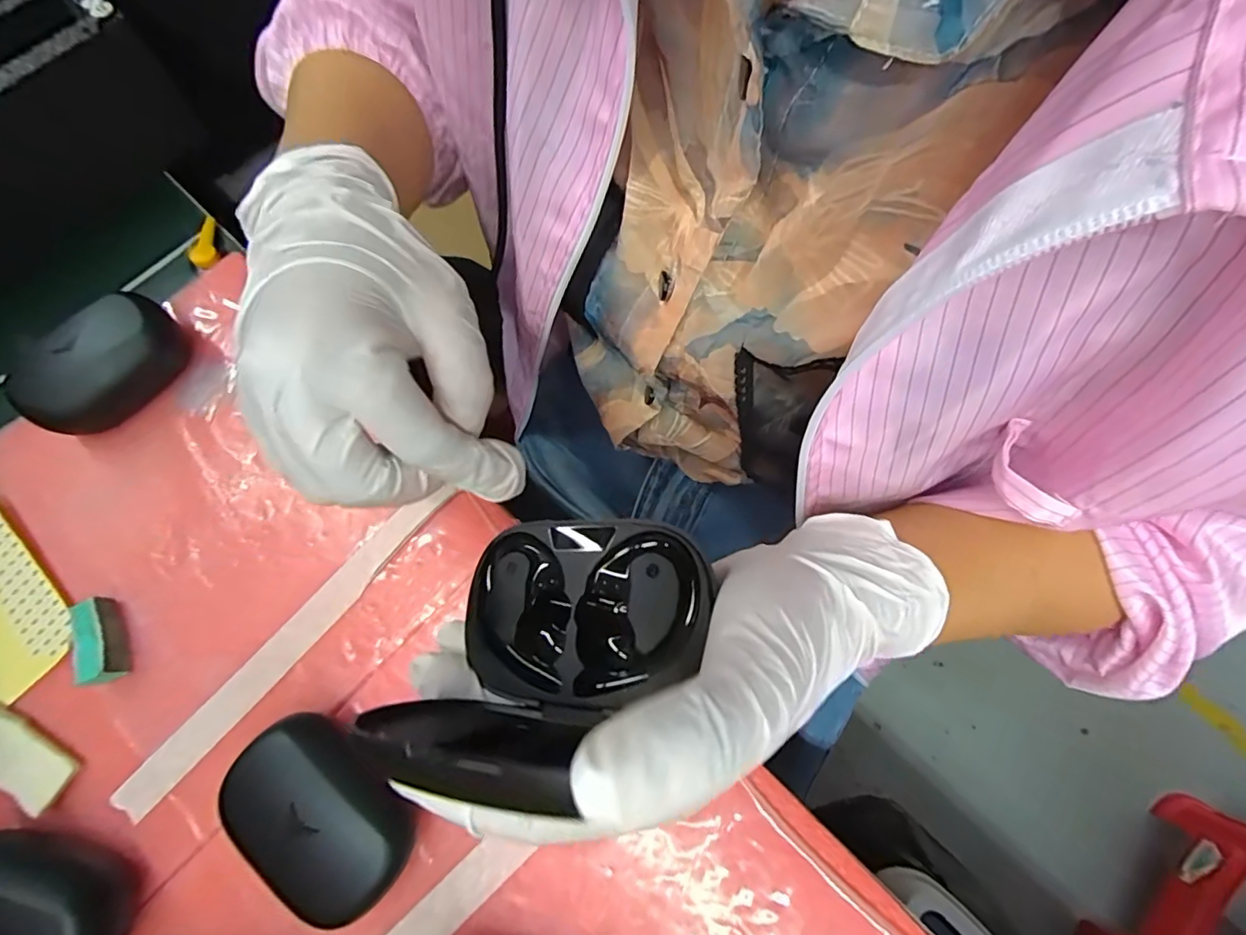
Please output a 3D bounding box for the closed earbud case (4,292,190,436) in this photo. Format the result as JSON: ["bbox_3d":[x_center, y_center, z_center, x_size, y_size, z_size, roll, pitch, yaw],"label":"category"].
[{"bbox_3d":[-0.290,-0.057,0.297,0.046,0.036,0.085,35,75,10],"label":"closed earbud case"}]

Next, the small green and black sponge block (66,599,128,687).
[{"bbox_3d":[-0.260,0.086,0.265,0.014,0.018,0.041,-20,73,-6],"label":"small green and black sponge block"}]

